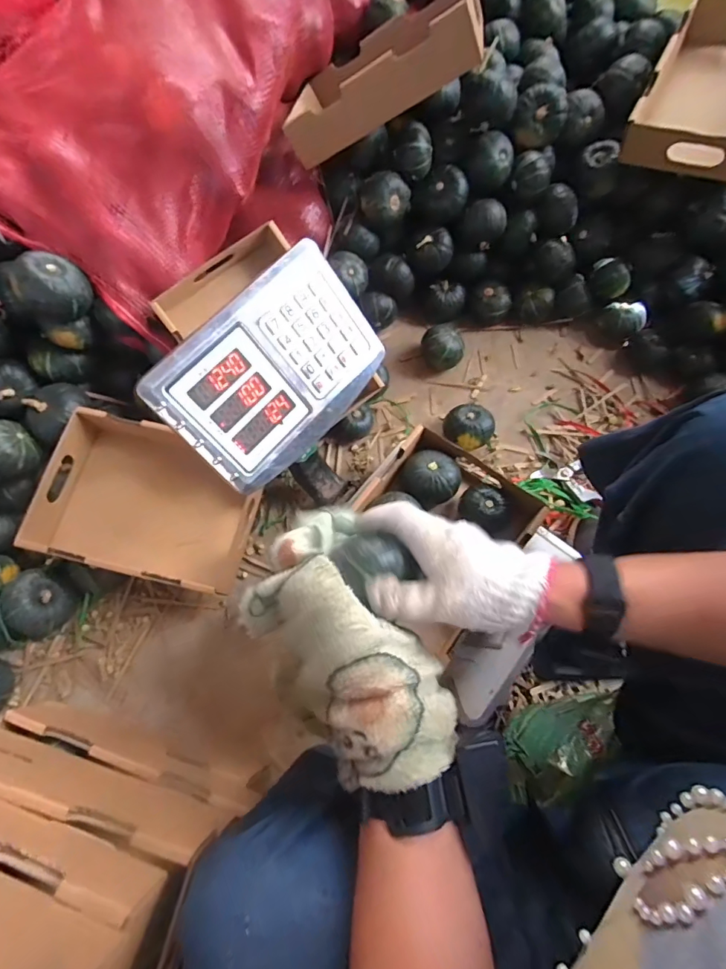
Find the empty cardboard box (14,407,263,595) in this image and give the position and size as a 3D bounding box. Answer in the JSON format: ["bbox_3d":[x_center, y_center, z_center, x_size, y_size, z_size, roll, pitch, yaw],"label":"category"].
[{"bbox_3d":[-0.321,0.023,0.710,0.323,0.076,0.226,12,70,5],"label":"empty cardboard box"}]

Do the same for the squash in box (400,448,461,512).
[{"bbox_3d":[0.101,-0.009,0.698,0.080,0.056,0.075,0,69,1],"label":"squash in box"}]

